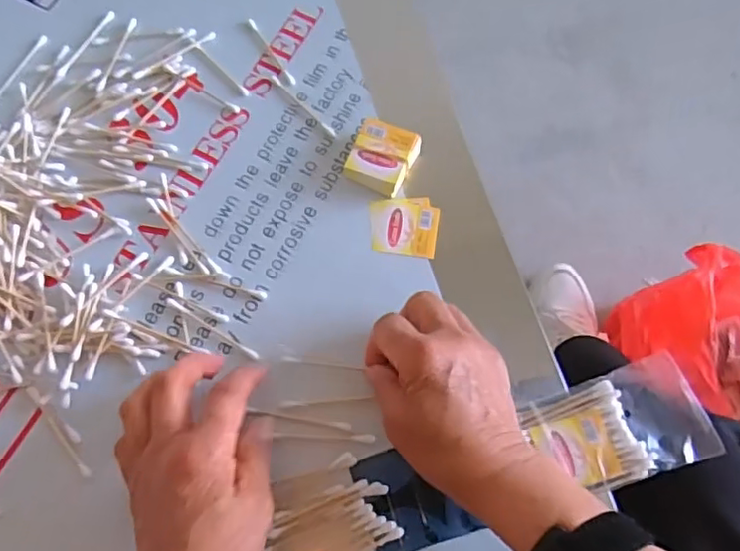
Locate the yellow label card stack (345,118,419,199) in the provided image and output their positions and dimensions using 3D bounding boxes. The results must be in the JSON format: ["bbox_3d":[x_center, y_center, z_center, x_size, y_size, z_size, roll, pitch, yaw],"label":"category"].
[{"bbox_3d":[0.009,-0.084,0.445,0.043,0.019,0.047,20,71,8],"label":"yellow label card stack"}]

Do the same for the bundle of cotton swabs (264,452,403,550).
[{"bbox_3d":[-0.028,0.145,0.365,0.078,0.007,0.056,-21,71,-7],"label":"bundle of cotton swabs"}]

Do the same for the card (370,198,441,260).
[{"bbox_3d":[0.025,-0.035,0.437,0.048,0.004,0.043,3,70,2],"label":"card"}]

